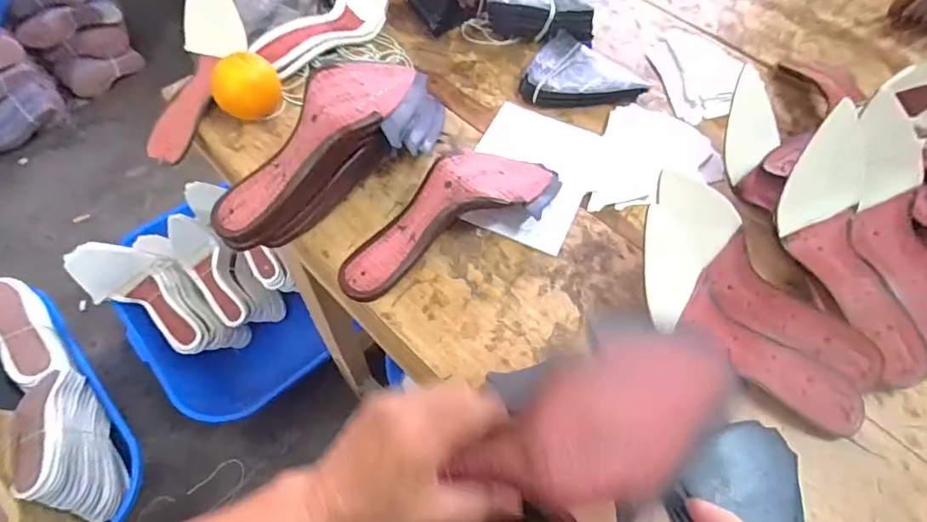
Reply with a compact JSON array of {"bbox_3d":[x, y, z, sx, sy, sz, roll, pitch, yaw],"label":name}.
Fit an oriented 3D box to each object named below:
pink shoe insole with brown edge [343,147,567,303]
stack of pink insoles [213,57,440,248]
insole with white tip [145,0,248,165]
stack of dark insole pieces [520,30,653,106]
[{"bbox_3d":[-0.009,-0.051,0.464,0.238,0.051,0.083,-27,64,-17],"label":"pink shoe insole with brown edge"},{"bbox_3d":[-0.106,-0.112,0.467,0.100,0.097,0.271,32,63,15],"label":"stack of pink insoles"},{"bbox_3d":[-0.300,-0.218,0.544,0.068,0.066,0.225,7,75,2],"label":"insole with white tip"},{"bbox_3d":[0.141,-0.231,0.596,0.139,0.033,0.099,2,60,-2],"label":"stack of dark insole pieces"}]

